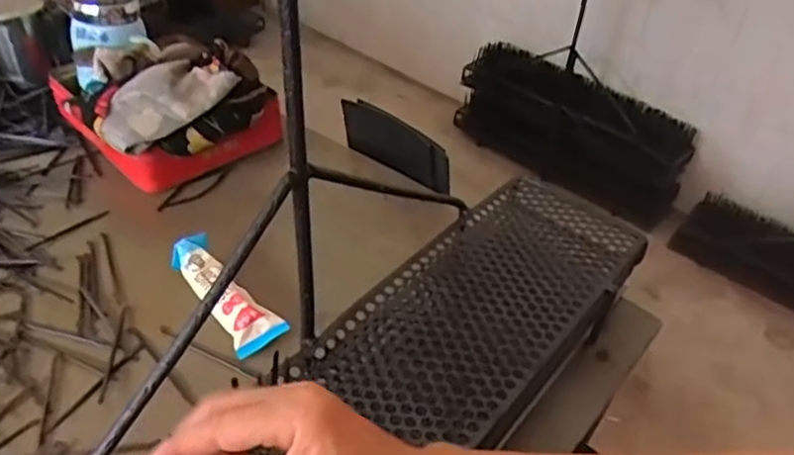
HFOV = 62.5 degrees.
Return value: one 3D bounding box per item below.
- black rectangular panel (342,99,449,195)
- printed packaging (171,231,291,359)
[{"bbox_3d":[-0.004,-0.096,0.761,0.160,0.071,0.012,33,47,27],"label":"black rectangular panel"},{"bbox_3d":[-0.159,0.061,0.600,0.043,0.037,0.137,-27,51,-34],"label":"printed packaging"}]

